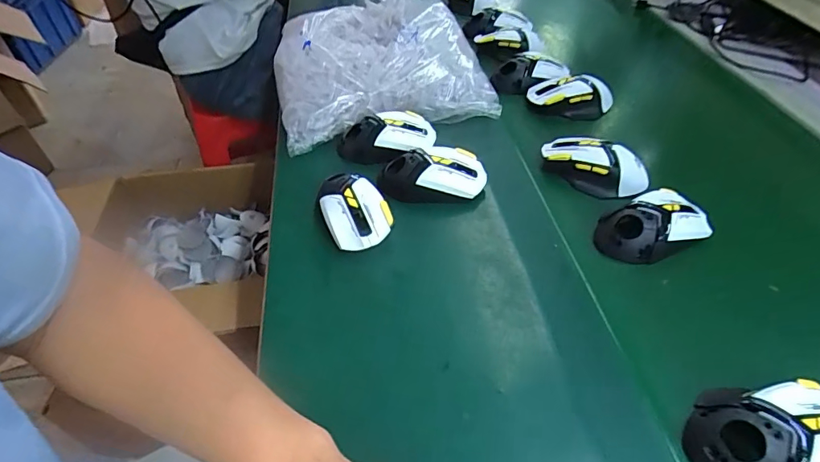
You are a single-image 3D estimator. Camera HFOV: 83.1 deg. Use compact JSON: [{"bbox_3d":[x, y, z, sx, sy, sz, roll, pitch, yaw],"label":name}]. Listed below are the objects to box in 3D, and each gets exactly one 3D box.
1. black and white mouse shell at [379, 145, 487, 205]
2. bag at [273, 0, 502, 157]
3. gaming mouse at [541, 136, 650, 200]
[{"bbox_3d":[0.025,-0.063,0.518,0.119,0.037,0.061,5,47,6],"label":"black and white mouse shell"},{"bbox_3d":[-0.056,-0.263,0.686,0.278,0.088,0.346,-10,47,-8],"label":"bag"},{"bbox_3d":[0.211,-0.077,0.533,0.116,0.033,0.062,26,52,24],"label":"gaming mouse"}]

